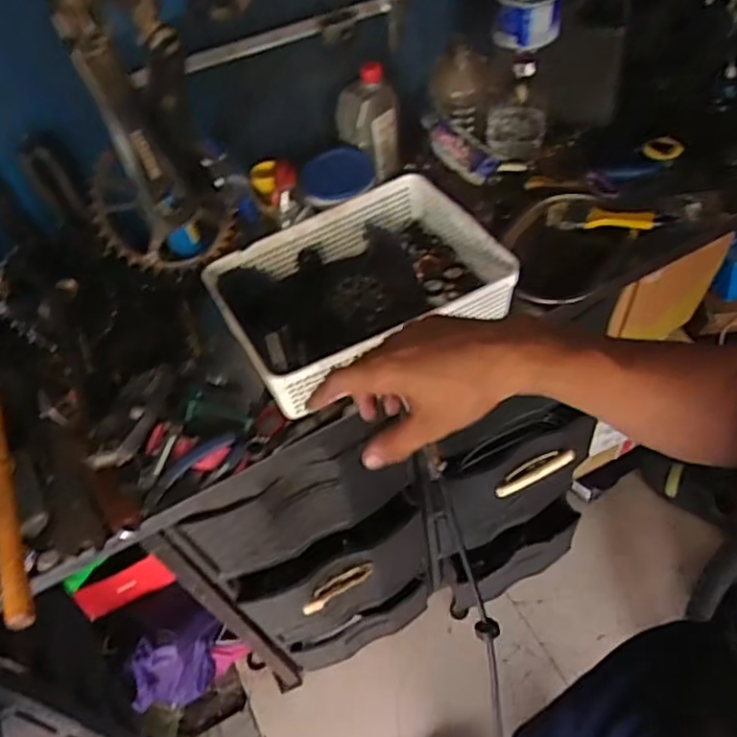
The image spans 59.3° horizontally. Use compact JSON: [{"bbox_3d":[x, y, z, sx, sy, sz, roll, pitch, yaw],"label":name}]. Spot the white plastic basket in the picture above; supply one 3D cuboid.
[{"bbox_3d":[-0.015,-0.099,0.841,0.329,0.092,0.250,-26,54,-11],"label":"white plastic basket"}]

